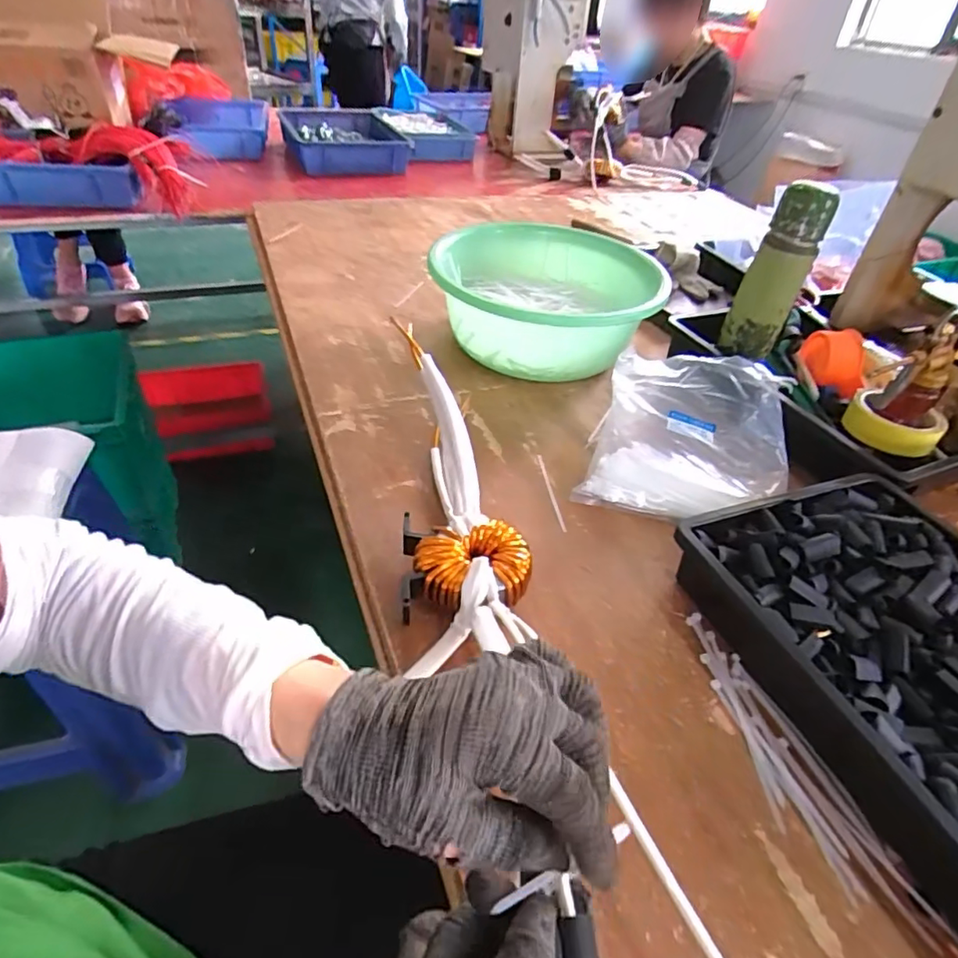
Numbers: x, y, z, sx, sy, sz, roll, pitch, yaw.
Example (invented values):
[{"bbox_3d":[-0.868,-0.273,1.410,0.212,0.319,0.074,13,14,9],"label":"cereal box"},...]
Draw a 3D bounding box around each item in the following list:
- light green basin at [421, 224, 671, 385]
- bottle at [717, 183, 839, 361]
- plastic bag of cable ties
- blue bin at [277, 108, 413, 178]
[{"bbox_3d":[0.089,-0.244,0.803,0.292,0.123,0.316,4,40,-3],"label":"light green basin"},{"bbox_3d":[0.361,-0.249,0.698,0.056,0.181,0.062,-30,51,-34],"label":"bottle"},{"bbox_3d":[0.231,-0.044,0.624,0.195,0.084,0.240,17,41,12],"label":"plastic bag of cable ties"},{"bbox_3d":[-0.373,-0.918,1.549,0.287,0.097,0.418,-10,42,-17],"label":"blue bin"}]

